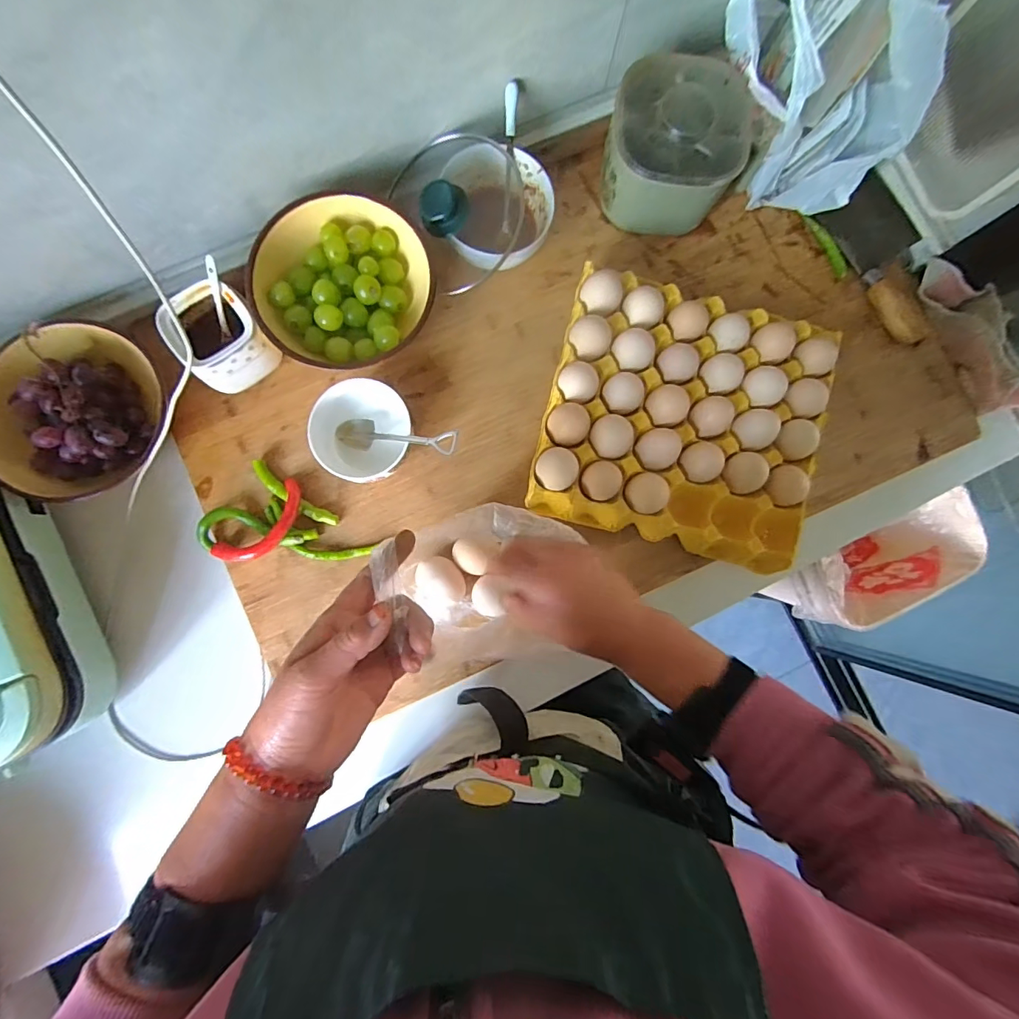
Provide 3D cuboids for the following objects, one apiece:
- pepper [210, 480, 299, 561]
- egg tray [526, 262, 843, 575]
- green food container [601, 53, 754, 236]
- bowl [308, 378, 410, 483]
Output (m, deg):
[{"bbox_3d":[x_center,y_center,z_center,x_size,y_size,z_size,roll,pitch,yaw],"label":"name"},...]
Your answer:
[{"bbox_3d":[-0.254,0.019,0.498,0.049,0.029,0.105,44,85,2],"label":"pepper"},{"bbox_3d":[0.192,-0.096,0.527,0.299,0.047,0.270,15,84,0],"label":"egg tray"},{"bbox_3d":[0.174,-0.387,0.520,0.137,0.097,0.145,10,84,-1],"label":"green food container"},{"bbox_3d":[-0.152,-0.083,0.506,0.100,0.051,0.112,-11,85,-3],"label":"bowl"}]

